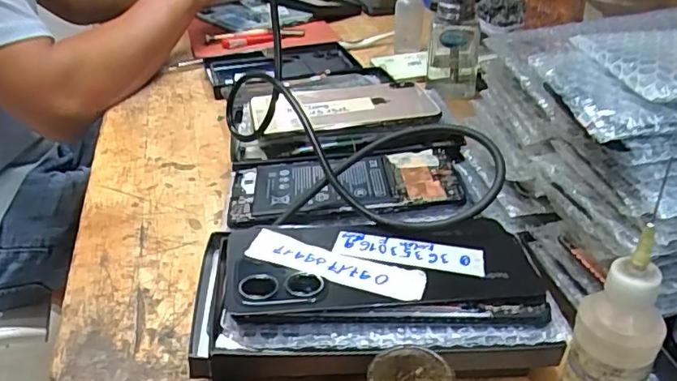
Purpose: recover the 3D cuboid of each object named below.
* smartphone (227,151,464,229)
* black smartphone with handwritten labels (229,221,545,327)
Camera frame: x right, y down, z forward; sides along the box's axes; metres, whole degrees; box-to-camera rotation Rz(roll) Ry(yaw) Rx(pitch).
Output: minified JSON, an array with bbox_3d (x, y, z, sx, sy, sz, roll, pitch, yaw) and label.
[{"bbox_3d":[0.004,-0.003,0.407,0.161,0.012,0.075,-6,34,-1],"label":"smartphone"},{"bbox_3d":[0.023,0.042,0.300,0.158,0.012,0.076,-1,38,-8],"label":"black smartphone with handwritten labels"}]

